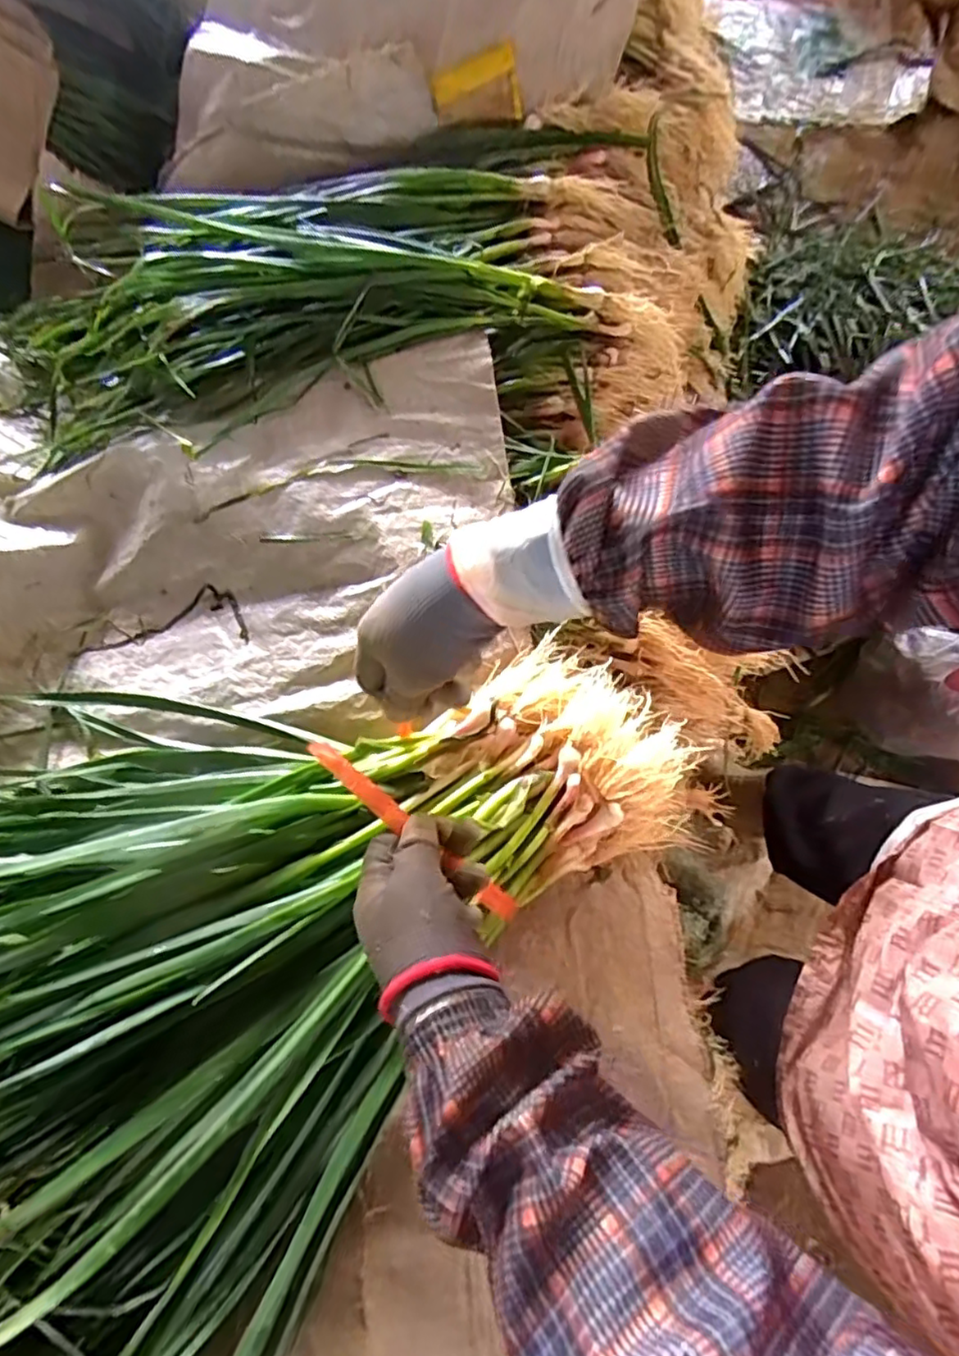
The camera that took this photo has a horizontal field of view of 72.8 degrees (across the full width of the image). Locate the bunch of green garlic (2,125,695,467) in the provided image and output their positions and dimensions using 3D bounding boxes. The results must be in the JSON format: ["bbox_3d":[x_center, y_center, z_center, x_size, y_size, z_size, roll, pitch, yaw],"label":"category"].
[{"bbox_3d":[-0.119,-0.397,0.661,0.700,0.116,0.289,-8,75,-4],"label":"bunch of green garlic"}]

